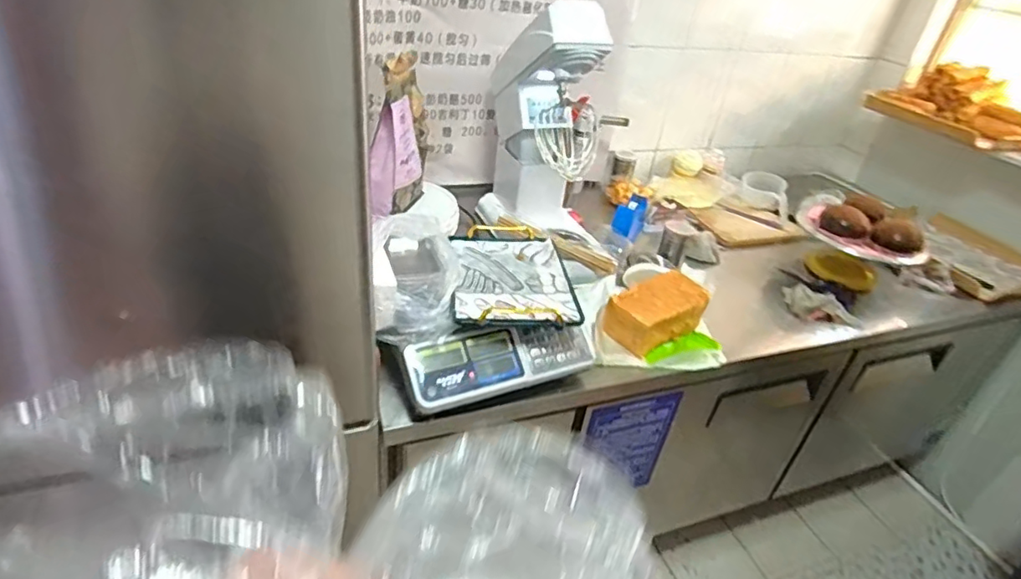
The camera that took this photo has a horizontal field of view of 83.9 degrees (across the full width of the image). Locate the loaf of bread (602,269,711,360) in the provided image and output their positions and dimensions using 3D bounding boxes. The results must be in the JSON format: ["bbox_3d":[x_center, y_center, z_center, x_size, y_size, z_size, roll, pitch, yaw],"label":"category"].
[{"bbox_3d":[0.280,0.042,1.126,0.216,0.085,0.112,-18,41,-33],"label":"loaf of bread"}]

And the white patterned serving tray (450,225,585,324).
[{"bbox_3d":[-0.003,-0.040,1.061,0.213,0.033,0.342,1,34,-10],"label":"white patterned serving tray"}]

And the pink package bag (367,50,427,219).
[{"bbox_3d":[-0.208,-0.286,1.078,0.057,0.266,0.177,18,35,16],"label":"pink package bag"}]

